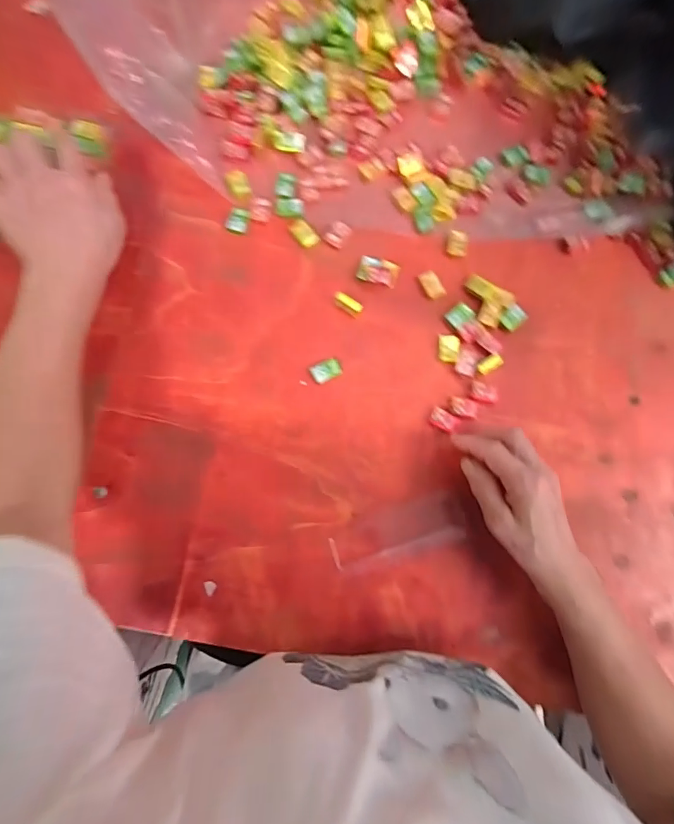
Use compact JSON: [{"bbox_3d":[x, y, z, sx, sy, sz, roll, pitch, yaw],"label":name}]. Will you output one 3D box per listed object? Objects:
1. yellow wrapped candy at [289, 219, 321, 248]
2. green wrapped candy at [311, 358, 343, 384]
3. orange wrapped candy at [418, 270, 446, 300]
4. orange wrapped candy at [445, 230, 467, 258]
[{"bbox_3d":[-0.033,-0.181,0.441,0.019,0.004,0.033,-41,85,-8],"label":"yellow wrapped candy"},{"bbox_3d":[-0.010,-0.040,0.421,0.028,0.007,0.018,-29,84,-7],"label":"green wrapped candy"},{"bbox_3d":[0.095,-0.127,0.436,0.018,0.004,0.029,-29,84,-7],"label":"orange wrapped candy"},{"bbox_3d":[0.123,-0.172,0.446,0.020,0.008,0.024,7,81,-2],"label":"orange wrapped candy"}]

